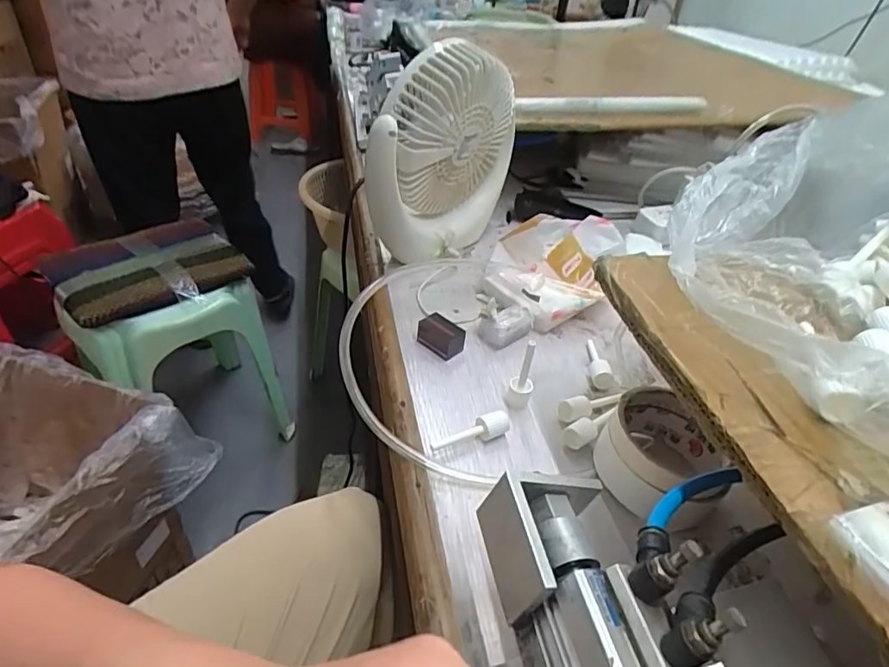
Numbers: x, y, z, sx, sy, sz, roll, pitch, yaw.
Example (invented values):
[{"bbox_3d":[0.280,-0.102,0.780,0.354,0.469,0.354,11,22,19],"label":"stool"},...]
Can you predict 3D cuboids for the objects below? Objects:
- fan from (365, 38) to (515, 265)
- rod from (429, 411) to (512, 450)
[{"bbox_3d":[-0.003,-0.183,0.559,0.078,0.206,0.184,26,43,24],"label":"fan"},{"bbox_3d":[0.020,0.076,0.392,0.065,0.019,0.014,-16,43,-25],"label":"rod"}]

